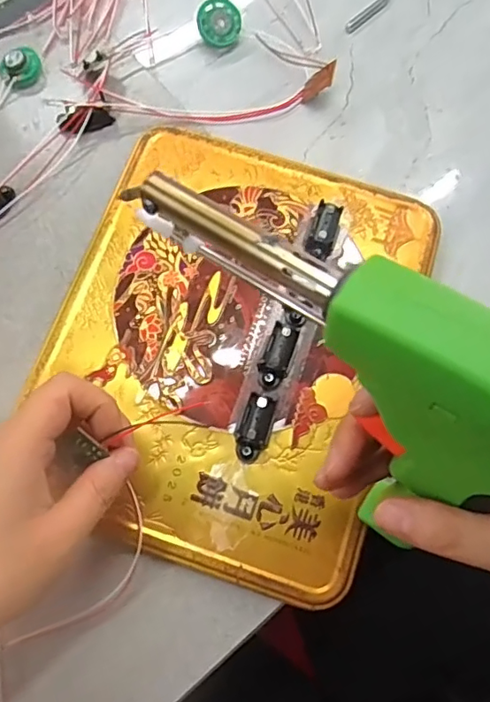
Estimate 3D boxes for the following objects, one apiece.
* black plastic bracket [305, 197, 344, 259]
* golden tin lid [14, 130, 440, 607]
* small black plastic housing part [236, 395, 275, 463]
[{"bbox_3d":[0.046,-0.069,0.316,0.017,0.014,0.033,18,73,4],"label":"black plastic bracket"},{"bbox_3d":[-0.008,-0.008,0.307,0.188,0.015,0.234,17,73,4],"label":"golden tin lid"},{"bbox_3d":[0.005,0.041,0.282,0.015,0.015,0.033,15,73,3],"label":"small black plastic housing part"}]

